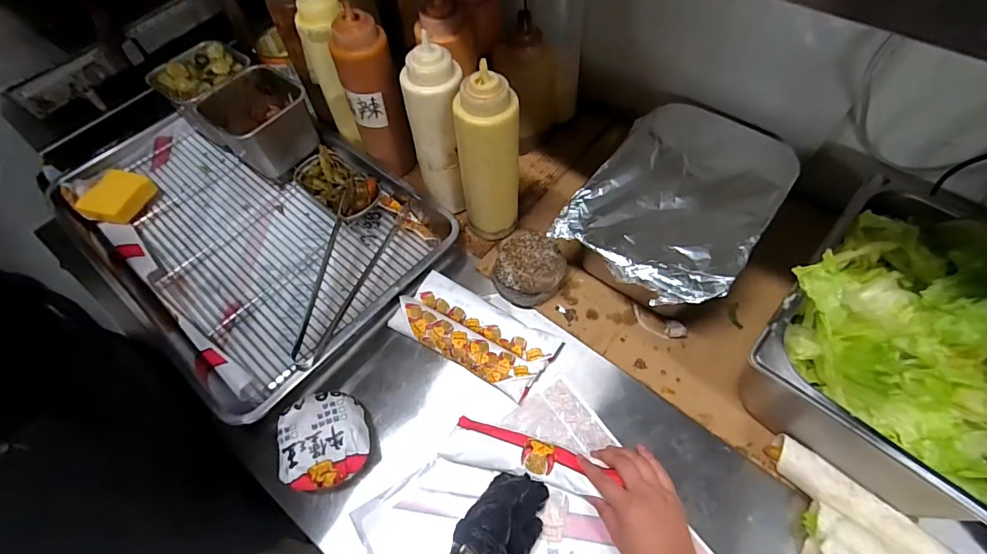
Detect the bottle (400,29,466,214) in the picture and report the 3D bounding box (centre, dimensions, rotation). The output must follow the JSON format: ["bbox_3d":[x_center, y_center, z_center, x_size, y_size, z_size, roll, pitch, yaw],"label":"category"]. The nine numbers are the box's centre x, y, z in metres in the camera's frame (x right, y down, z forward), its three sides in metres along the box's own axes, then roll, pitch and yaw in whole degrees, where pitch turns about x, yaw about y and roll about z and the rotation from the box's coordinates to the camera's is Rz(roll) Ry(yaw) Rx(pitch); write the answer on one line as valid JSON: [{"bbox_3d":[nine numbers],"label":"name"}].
[{"bbox_3d":[-0.071,-0.187,0.622,0.065,0.250,0.069,-1,60,2],"label":"bottle"}]

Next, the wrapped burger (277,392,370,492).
[{"bbox_3d":[-0.193,0.187,0.519,0.091,0.053,0.098,-1,60,2],"label":"wrapped burger"}]

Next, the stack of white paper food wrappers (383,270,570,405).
[{"bbox_3d":[-0.025,0.074,0.601,0.211,0.031,0.096,27,65,18],"label":"stack of white paper food wrappers"}]

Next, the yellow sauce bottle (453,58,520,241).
[{"bbox_3d":[-0.006,-0.145,0.599,0.065,0.257,0.064,-1,60,2],"label":"yellow sauce bottle"}]

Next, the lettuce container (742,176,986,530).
[{"bbox_3d":[0.454,0.082,0.499,0.260,0.167,0.318,37,68,22],"label":"lettuce container"}]

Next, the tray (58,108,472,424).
[{"bbox_3d":[-0.388,-0.100,0.708,0.596,0.051,0.389,36,67,21],"label":"tray"}]

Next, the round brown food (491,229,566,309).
[{"bbox_3d":[0.051,-0.016,0.639,0.098,0.048,0.107,-1,60,2],"label":"round brown food"}]

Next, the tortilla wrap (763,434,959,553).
[{"bbox_3d":[0.395,0.252,0.471,0.215,0.043,0.037,33,66,20],"label":"tortilla wrap"}]

